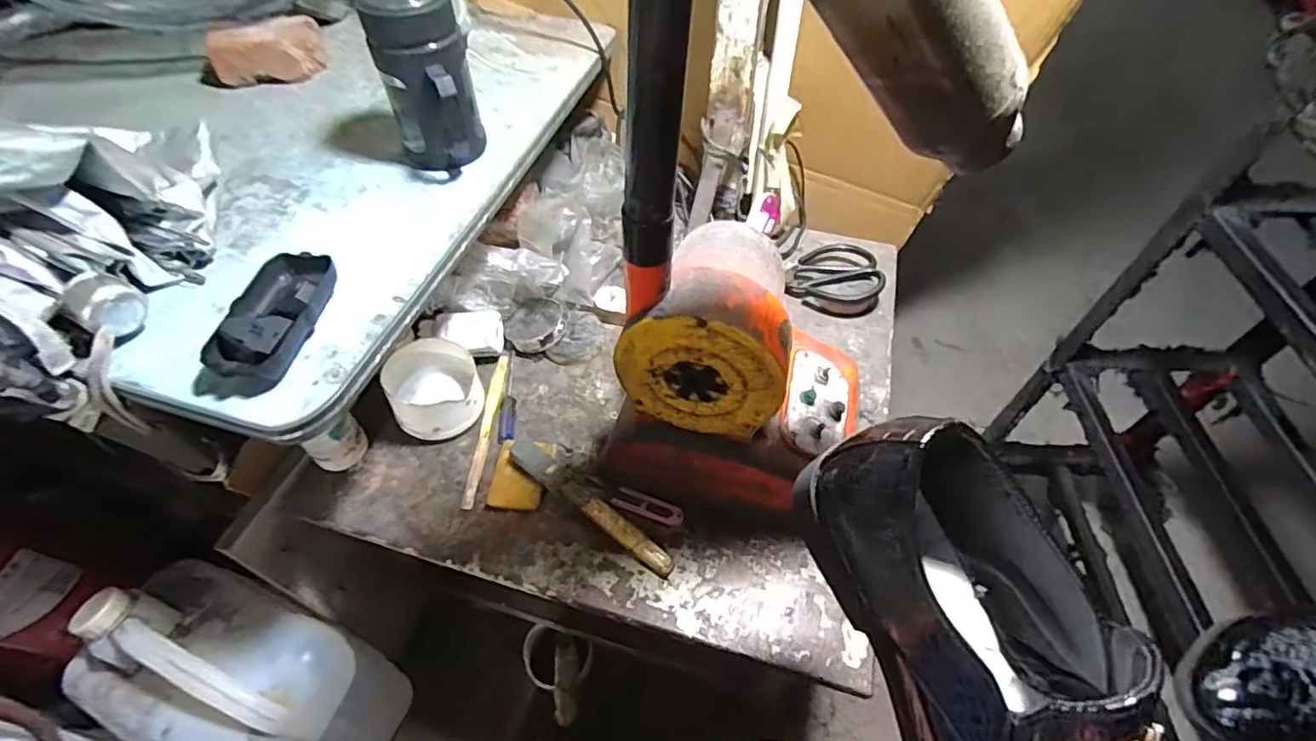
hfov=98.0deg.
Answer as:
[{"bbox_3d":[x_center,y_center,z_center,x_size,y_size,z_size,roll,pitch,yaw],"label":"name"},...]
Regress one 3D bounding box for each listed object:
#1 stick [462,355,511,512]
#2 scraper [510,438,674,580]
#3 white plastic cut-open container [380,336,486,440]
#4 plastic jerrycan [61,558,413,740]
[{"bbox_3d":[-0.178,0.058,0.595,0.013,0.007,0.178,3,53,1],"label":"stick"},{"bbox_3d":[-0.064,0.121,0.537,0.194,0.025,0.033,31,58,20],"label":"scraper"},{"bbox_3d":[-0.230,0.018,0.590,0.086,0.058,0.093,1,53,-1],"label":"white plastic cut-open container"},{"bbox_3d":[-0.447,0.355,0.645,0.233,0.314,0.160,22,55,15],"label":"plastic jerrycan"}]

